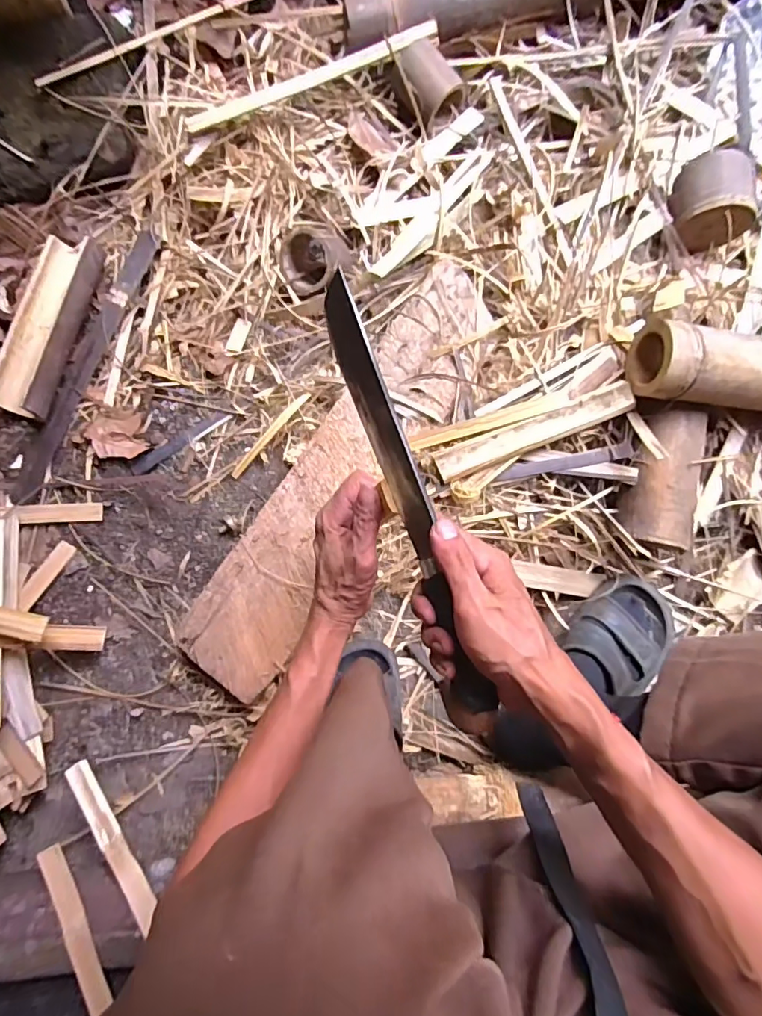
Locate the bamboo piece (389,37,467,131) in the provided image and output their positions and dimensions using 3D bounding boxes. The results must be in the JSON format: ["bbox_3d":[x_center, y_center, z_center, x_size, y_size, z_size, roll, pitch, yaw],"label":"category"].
[{"bbox_3d":[0.067,-0.564,0.691,0.080,0.055,0.094,-37,84,-6],"label":"bamboo piece"}]

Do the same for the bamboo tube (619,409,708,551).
[{"bbox_3d":[0.327,-0.032,0.607,0.082,0.065,0.156,10,82,0],"label":"bamboo tube"}]

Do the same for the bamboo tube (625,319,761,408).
[{"bbox_3d":[0.446,-0.145,0.558,0.334,0.075,0.077,5,82,0],"label":"bamboo tube"}]

